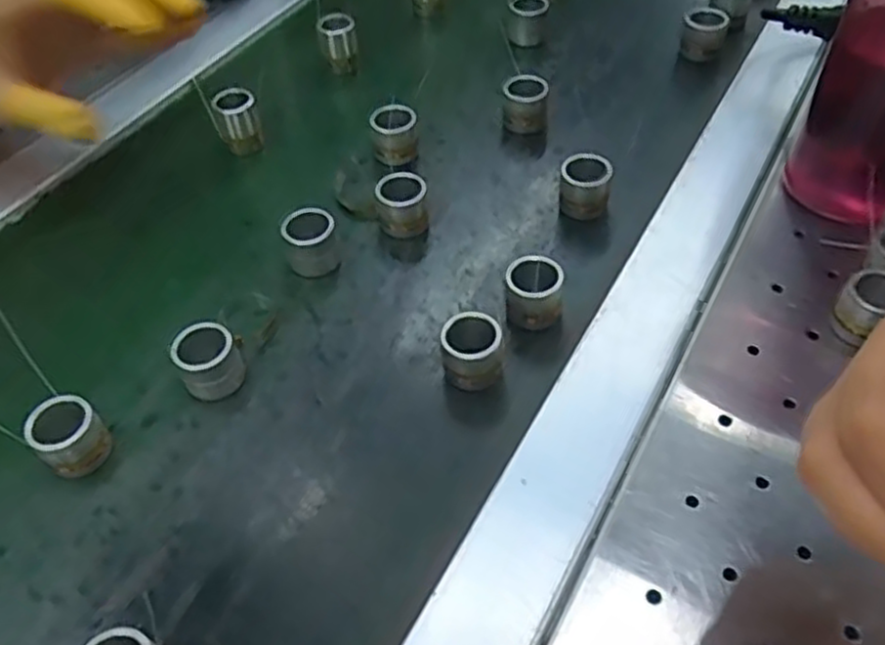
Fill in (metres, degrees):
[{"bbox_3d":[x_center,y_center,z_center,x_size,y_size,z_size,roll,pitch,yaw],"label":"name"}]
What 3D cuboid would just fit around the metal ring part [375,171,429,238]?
[{"bbox_3d":[-0.019,-0.057,0.372,0.023,0.025,0.023,-5,50,0],"label":"metal ring part"}]

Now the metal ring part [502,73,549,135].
[{"bbox_3d":[0.046,-0.122,0.422,0.024,0.026,0.021,0,50,3],"label":"metal ring part"}]

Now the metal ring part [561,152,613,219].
[{"bbox_3d":[0.071,-0.066,0.372,0.024,0.027,0.021,13,52,14],"label":"metal ring part"}]

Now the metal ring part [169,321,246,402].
[{"bbox_3d":[-0.098,0.016,0.316,0.025,0.024,0.021,-34,56,-23],"label":"metal ring part"}]

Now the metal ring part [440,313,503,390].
[{"bbox_3d":[0.012,0.013,0.309,0.023,0.026,0.023,-2,50,2],"label":"metal ring part"}]

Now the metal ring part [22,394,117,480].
[{"bbox_3d":[-0.147,0.044,0.296,0.025,0.023,0.022,-38,58,-25],"label":"metal ring part"}]

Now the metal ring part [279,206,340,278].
[{"bbox_3d":[-0.063,-0.038,0.359,0.024,0.024,0.023,-8,50,-3],"label":"metal ring part"}]

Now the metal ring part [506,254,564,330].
[{"bbox_3d":[0.040,-0.012,0.329,0.023,0.027,0.022,-3,50,1],"label":"metal ring part"}]

